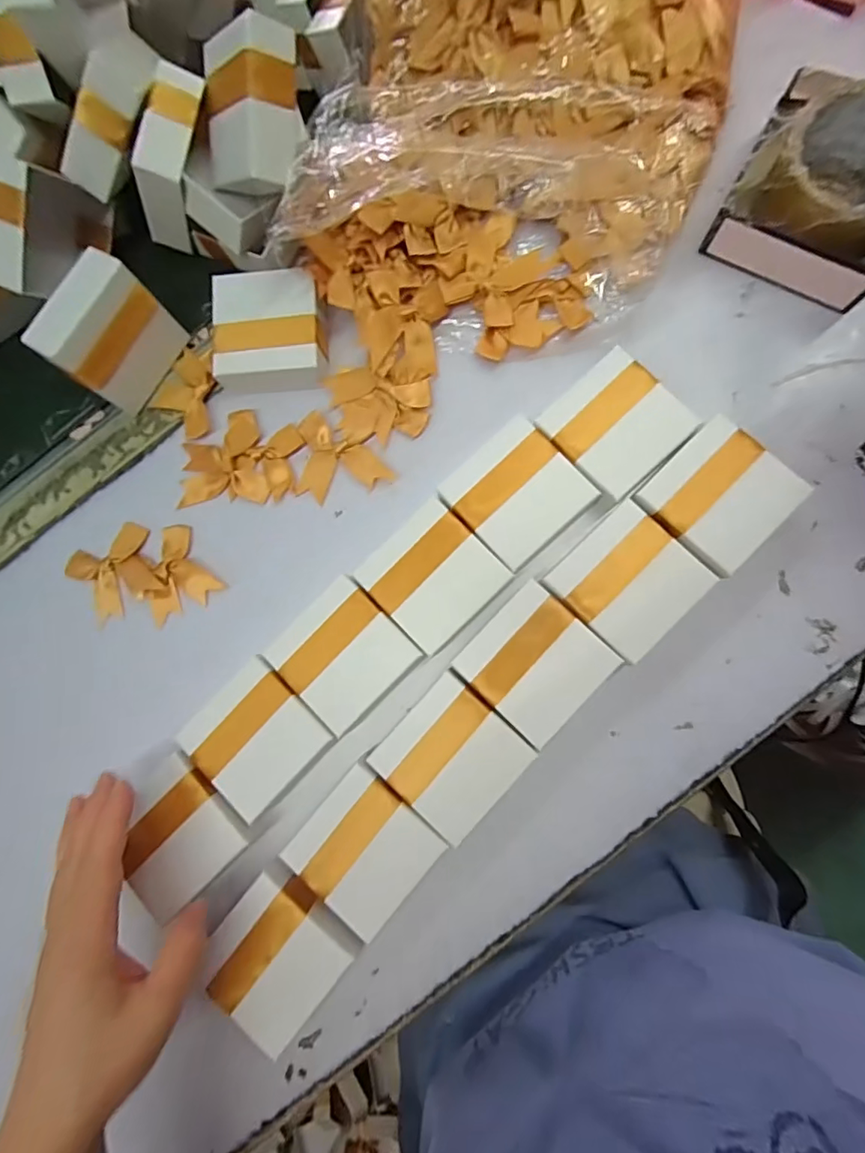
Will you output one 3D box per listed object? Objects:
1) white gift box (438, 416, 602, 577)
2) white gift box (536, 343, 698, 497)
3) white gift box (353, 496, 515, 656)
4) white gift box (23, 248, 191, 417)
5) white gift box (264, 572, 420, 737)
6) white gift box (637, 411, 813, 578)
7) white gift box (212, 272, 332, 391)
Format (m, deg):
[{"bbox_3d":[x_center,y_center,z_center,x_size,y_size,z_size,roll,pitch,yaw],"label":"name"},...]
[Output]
[{"bbox_3d":[0.052,-0.050,0.319,0.068,0.024,0.070,-42,81,-1],"label":"white gift box"},{"bbox_3d":[0.110,-0.091,0.317,0.067,0.028,0.068,-43,81,-1],"label":"white gift box"},{"bbox_3d":[0.001,0.000,0.318,0.069,0.025,0.066,-44,81,-1],"label":"white gift box"},{"bbox_3d":[-0.203,-0.153,0.328,0.028,0.069,0.071,31,87,8],"label":"white gift box"},{"bbox_3d":[-0.053,0.047,0.317,0.068,0.027,0.067,-44,81,-1],"label":"white gift box"},{"bbox_3d":[0.167,-0.046,0.307,0.071,0.026,0.067,-44,81,-1],"label":"white gift box"},{"bbox_3d":[-0.107,-0.160,0.339,0.070,0.026,0.066,0,83,5],"label":"white gift box"}]

